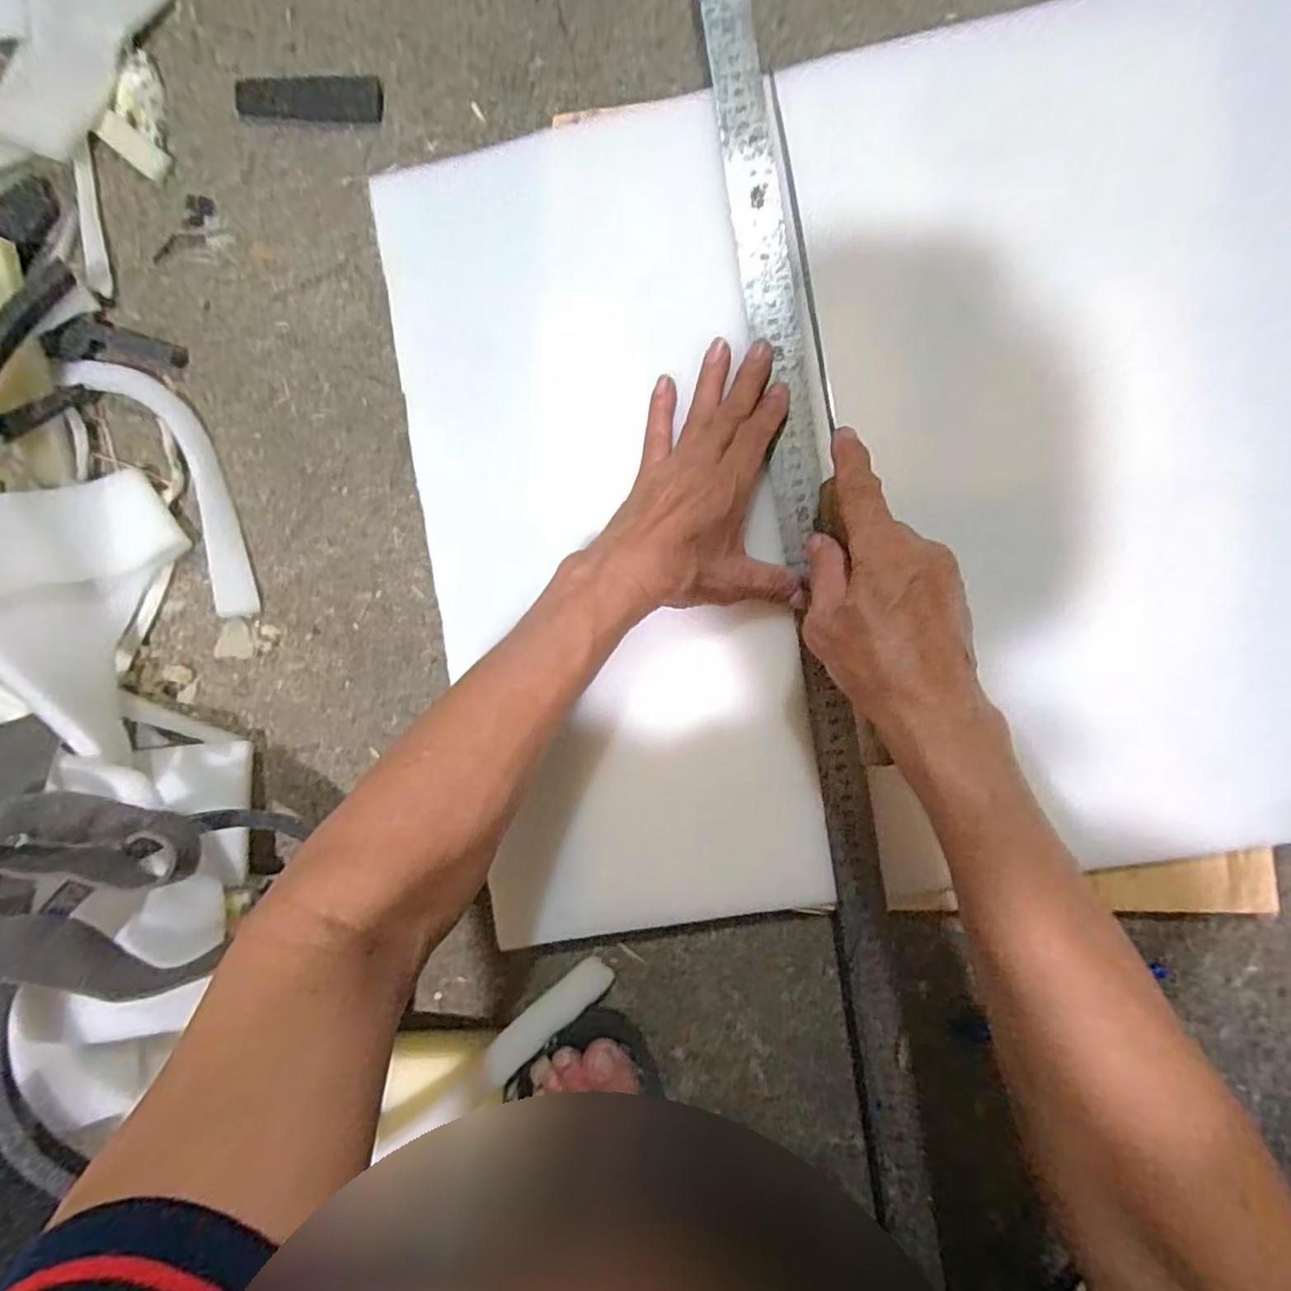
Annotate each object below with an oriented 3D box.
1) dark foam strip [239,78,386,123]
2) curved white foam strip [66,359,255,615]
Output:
[{"bbox_3d":[-0.228,-0.368,0.444,0.101,0.010,0.024,3,93,5],"label":"dark foam strip"},{"bbox_3d":[-0.326,-0.120,0.462,0.054,0.019,0.208,-33,89,6],"label":"curved white foam strip"}]

